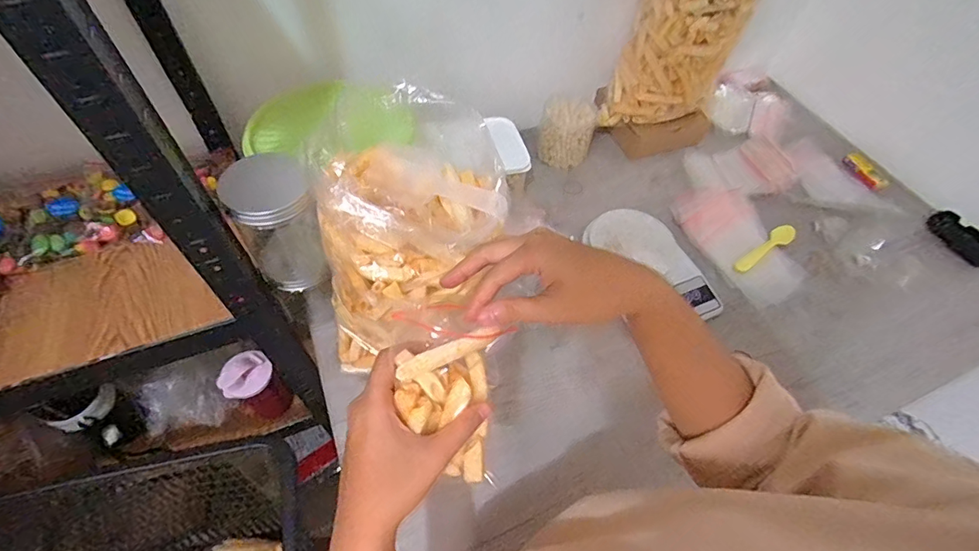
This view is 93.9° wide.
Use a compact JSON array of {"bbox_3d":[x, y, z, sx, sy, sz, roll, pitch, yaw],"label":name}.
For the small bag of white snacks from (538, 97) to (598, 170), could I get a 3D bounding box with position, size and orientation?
[{"bbox_3d":[0.138,-0.254,0.817,0.094,0.093,0.076,14,55,5],"label":"small bag of white snacks"}]

